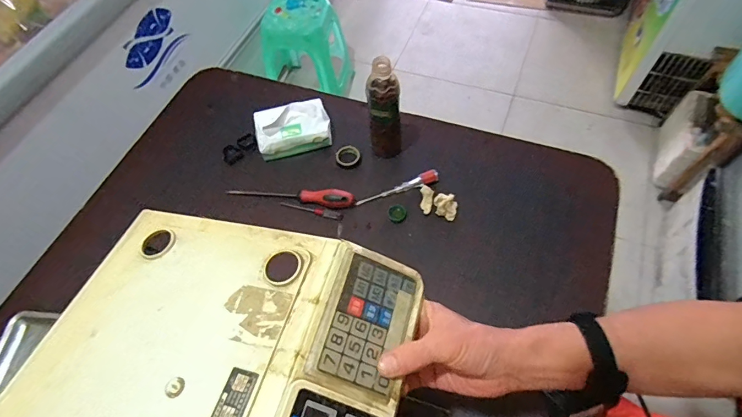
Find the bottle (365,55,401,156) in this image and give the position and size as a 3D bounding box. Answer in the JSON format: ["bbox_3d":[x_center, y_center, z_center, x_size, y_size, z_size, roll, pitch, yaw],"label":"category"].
[{"bbox_3d":[0.024,-0.166,0.728,0.057,0.195,0.061,-22,61,-9],"label":"bottle"}]

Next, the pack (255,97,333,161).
[{"bbox_3d":[-0.158,-0.166,0.821,0.148,0.068,0.094,-15,60,-5],"label":"pack"}]

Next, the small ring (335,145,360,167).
[{"bbox_3d":[-0.045,-0.105,0.804,0.042,0.014,0.044,-2,60,3],"label":"small ring"}]

